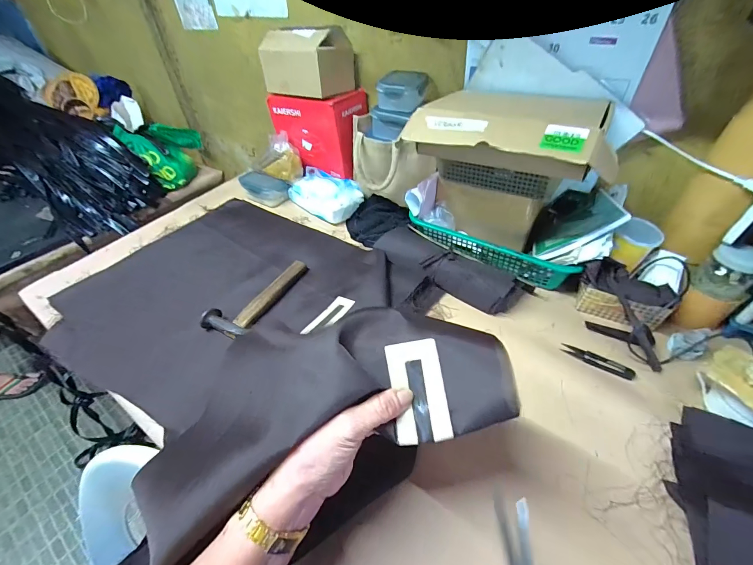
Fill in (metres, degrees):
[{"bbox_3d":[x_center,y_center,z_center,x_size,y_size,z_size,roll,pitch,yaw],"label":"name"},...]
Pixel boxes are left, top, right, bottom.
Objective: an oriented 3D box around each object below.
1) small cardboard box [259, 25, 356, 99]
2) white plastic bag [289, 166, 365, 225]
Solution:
[{"bbox_3d":[-0.173,-0.543,0.799,0.207,0.116,0.134,23,49,24],"label":"small cardboard box"},{"bbox_3d":[-0.135,-0.232,0.835,0.111,0.070,0.187,-34,52,-29],"label":"white plastic bag"}]

